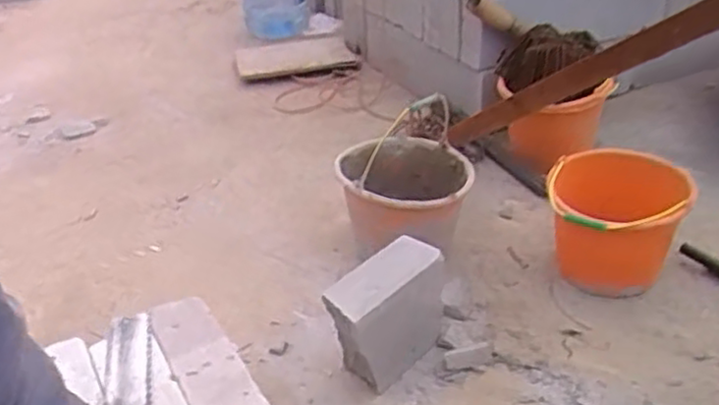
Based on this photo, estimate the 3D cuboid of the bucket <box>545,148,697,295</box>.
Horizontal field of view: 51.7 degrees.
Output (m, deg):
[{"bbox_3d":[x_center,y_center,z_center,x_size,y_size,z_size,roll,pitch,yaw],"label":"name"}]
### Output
[{"bbox_3d":[0.540,0.036,1.560,0.282,0.235,0.300,7,32,18],"label":"bucket"}]

